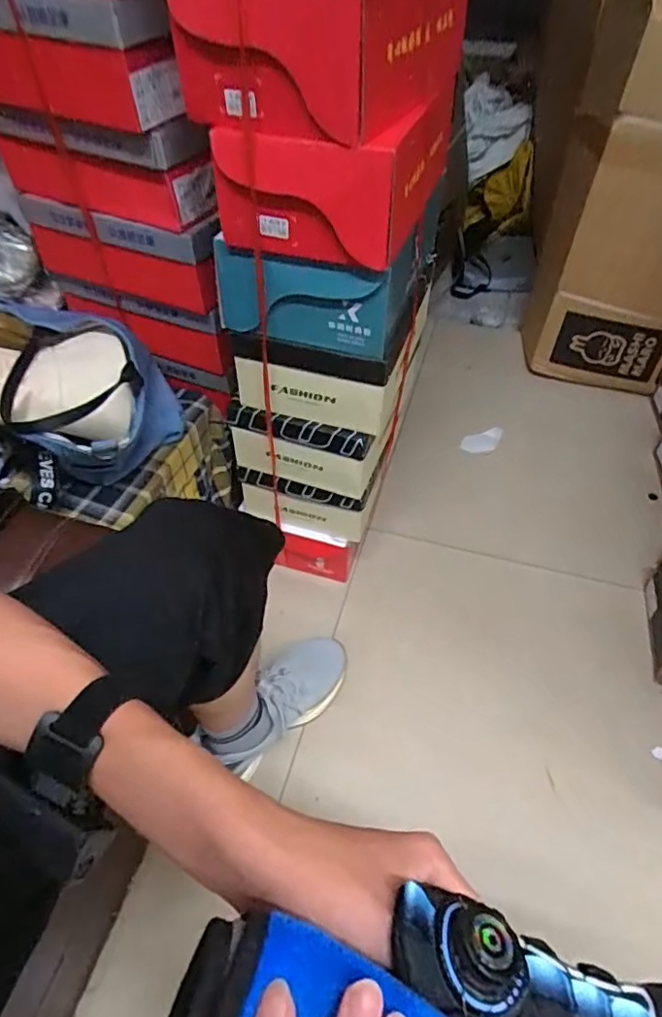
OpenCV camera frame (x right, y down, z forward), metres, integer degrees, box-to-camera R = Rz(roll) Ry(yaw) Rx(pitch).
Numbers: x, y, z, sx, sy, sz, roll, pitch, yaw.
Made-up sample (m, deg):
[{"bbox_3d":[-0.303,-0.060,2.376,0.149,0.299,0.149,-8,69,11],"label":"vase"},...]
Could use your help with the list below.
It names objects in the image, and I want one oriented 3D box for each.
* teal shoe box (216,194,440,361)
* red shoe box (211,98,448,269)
[{"bbox_3d":[0.015,-0.326,0.743,0.223,0.162,0.286,16,52,12],"label":"teal shoe box"},{"bbox_3d":[0.006,-0.381,0.622,0.194,0.117,0.243,16,52,12],"label":"red shoe box"}]

